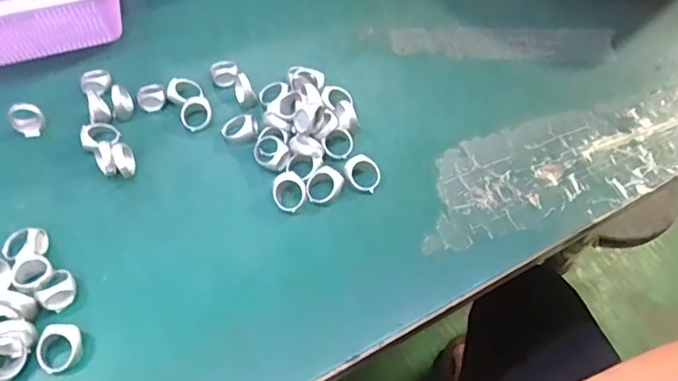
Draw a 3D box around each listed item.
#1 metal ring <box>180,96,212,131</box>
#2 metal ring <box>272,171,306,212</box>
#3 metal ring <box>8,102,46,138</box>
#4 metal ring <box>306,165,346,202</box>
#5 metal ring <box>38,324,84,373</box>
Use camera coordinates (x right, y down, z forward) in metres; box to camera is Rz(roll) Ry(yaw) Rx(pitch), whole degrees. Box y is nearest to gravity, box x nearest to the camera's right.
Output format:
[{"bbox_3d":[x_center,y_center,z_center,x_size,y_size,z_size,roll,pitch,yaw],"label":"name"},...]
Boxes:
[{"bbox_3d":[-0.115,-0.062,0.429,0.025,0.011,0.026,0,56,-1],"label":"metal ring"},{"bbox_3d":[-0.036,0.001,0.380,0.024,0.014,0.026,0,56,-1],"label":"metal ring"},{"bbox_3d":[-0.248,-0.058,0.424,0.023,0.029,0.011,-18,31,-13],"label":"metal ring"},{"bbox_3d":[-0.012,-0.004,0.386,0.024,0.006,0.028,40,91,9],"label":"metal ring"},{"bbox_3d":[-0.168,0.094,0.320,0.023,0.015,0.028,24,59,14],"label":"metal ring"}]

